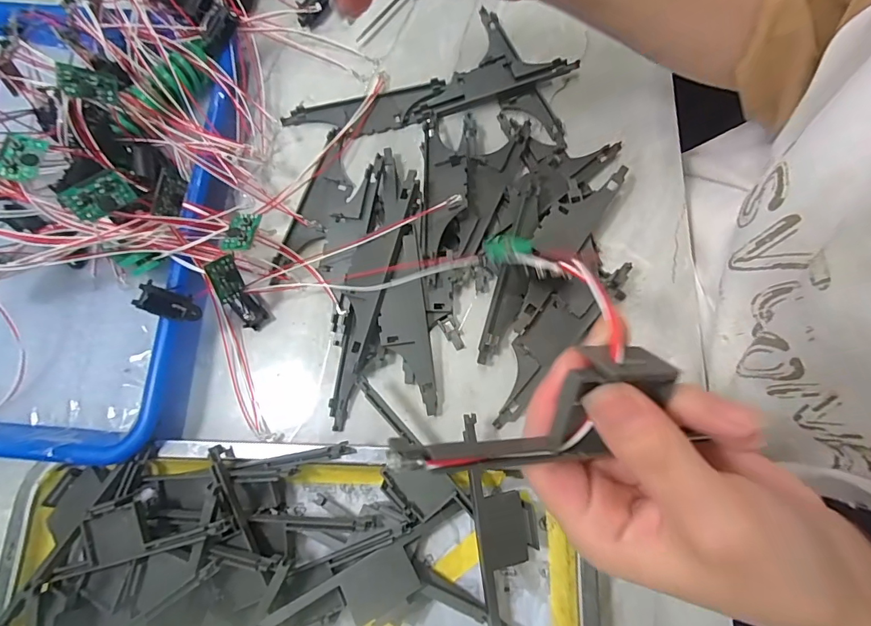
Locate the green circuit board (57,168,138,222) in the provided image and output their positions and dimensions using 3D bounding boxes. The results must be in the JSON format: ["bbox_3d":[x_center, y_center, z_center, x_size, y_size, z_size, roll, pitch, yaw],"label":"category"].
[{"bbox_3d":[-0.177,-0.062,0.237,0.029,0.004,0.018,-42,123,-22],"label":"green circuit board"}]

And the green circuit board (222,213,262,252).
[{"bbox_3d":[-0.119,-0.050,0.275,0.018,0.004,0.029,0,60,3],"label":"green circuit board"}]

